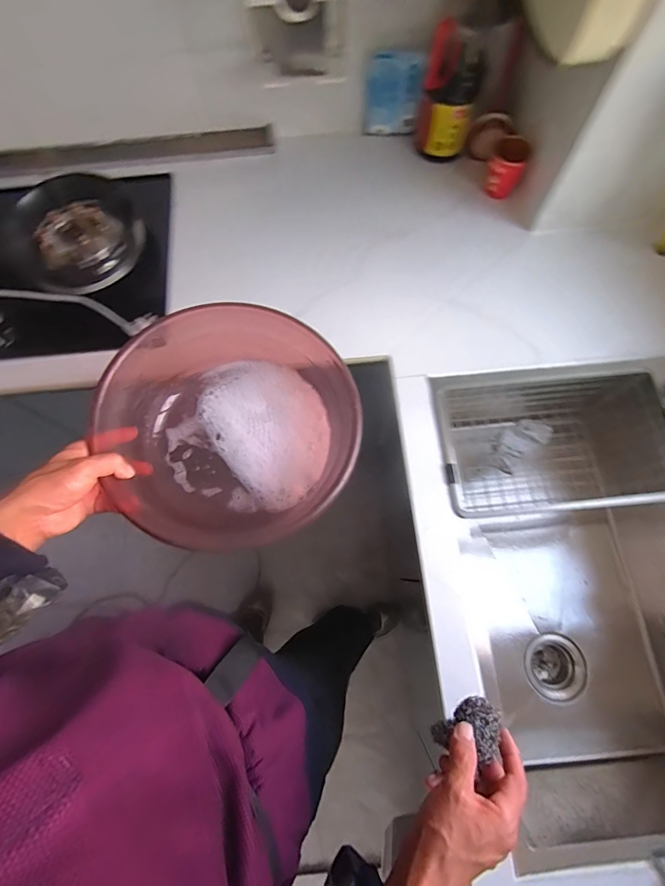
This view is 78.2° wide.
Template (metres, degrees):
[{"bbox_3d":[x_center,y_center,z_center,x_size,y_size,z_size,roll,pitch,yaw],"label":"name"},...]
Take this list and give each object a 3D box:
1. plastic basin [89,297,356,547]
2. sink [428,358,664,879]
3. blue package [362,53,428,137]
[{"bbox_3d":[-0.127,-0.024,0.542,0.293,0.133,0.284,0,72,1],"label":"plastic basin"},{"bbox_3d":[0.427,0.219,0.716,0.437,0.251,0.694,-11,73,-2],"label":"sink"},{"bbox_3d":[0.124,-0.698,0.827,0.113,0.137,0.023,-3,72,0],"label":"blue package"}]

